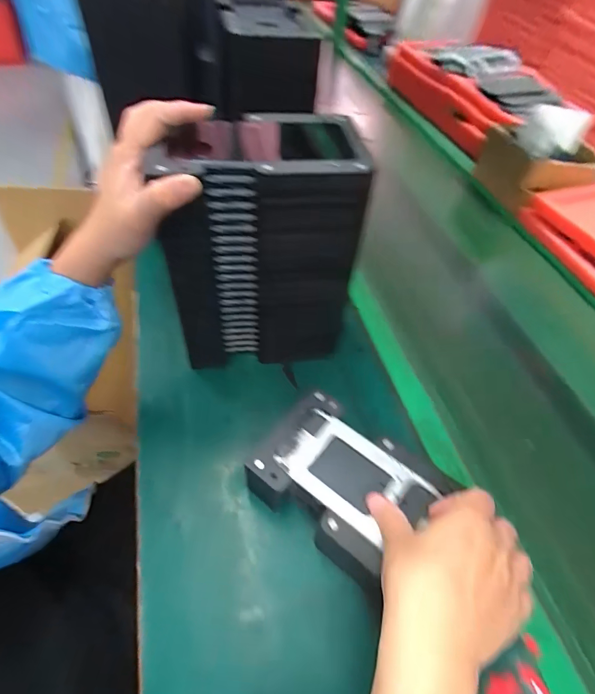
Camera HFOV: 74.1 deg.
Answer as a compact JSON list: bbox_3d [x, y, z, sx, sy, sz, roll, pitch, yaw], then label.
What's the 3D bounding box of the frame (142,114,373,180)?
[{"bbox_3d":[-0.030,-0.176,0.344,0.181,0.014,0.114,-2,51,-6],"label":"frame"}]

